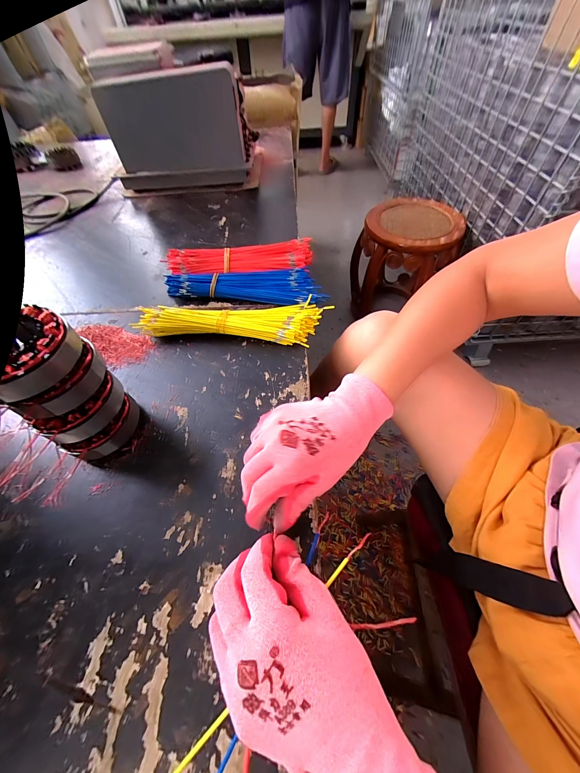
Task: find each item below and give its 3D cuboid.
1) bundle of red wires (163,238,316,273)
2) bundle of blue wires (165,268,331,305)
[{"bbox_3d":[-0.091,-0.227,0.502,0.262,0.033,0.071,-5,56,1],"label":"bundle of red wires"},{"bbox_3d":[-0.077,-0.169,0.466,0.259,0.029,0.070,-1,57,4],"label":"bundle of blue wires"}]

